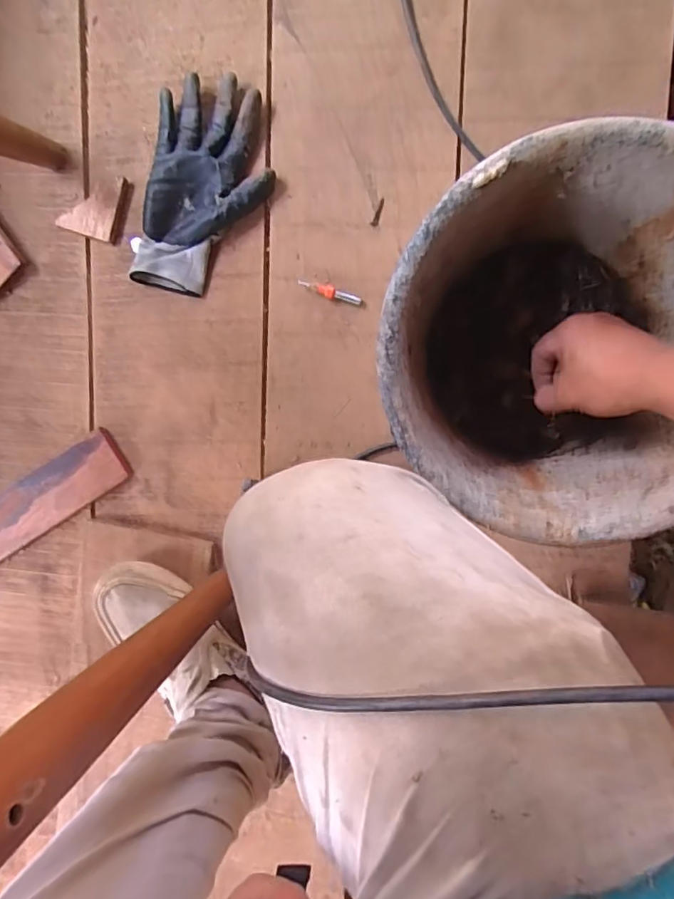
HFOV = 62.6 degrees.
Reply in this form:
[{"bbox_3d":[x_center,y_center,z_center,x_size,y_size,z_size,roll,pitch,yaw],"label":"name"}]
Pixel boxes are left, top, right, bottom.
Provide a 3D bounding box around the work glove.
[{"bbox_3d":[-0.135,-0.263,0.568,0.123,0.022,0.204,16,99,3],"label":"work glove"}]

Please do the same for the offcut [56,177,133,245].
[{"bbox_3d":[-0.258,-0.261,0.593,0.067,0.011,0.067,20,99,2],"label":"offcut"}]

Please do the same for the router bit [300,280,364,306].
[{"bbox_3d":[-0.007,-0.162,0.569,0.066,0.009,0.013,25,99,2],"label":"router bit"}]

